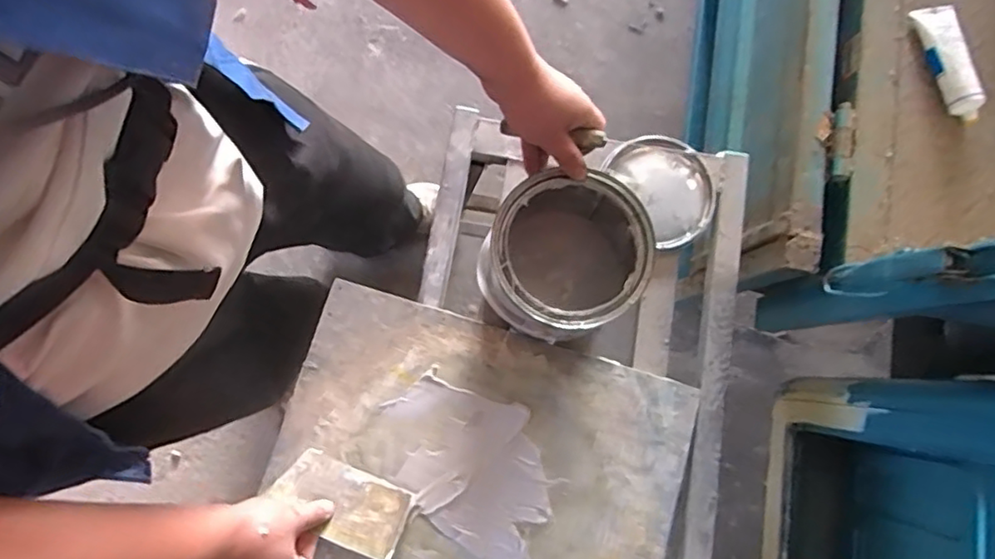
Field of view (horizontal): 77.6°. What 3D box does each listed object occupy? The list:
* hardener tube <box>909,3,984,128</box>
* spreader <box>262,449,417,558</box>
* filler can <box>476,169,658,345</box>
[{"bbox_3d":[0.555,-0.265,0.754,0.052,0.032,0.155,-14,82,-4],"label":"hardener tube"},{"bbox_3d":[-0.162,0.235,0.651,0.136,0.005,0.074,26,57,-3],"label":"spreader"},{"bbox_3d":[0.070,-0.020,0.670,0.150,0.185,0.166,34,80,5],"label":"filler can"}]

